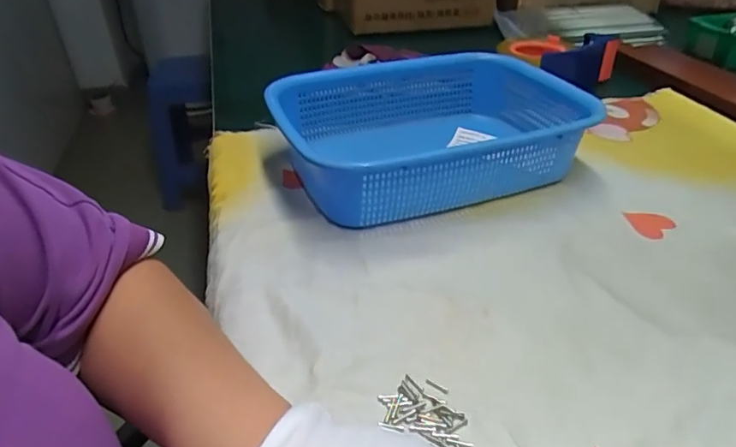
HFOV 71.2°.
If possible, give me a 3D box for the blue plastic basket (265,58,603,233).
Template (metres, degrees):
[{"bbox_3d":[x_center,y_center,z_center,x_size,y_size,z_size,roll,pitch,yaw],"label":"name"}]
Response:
[{"bbox_3d":[0.063,-0.092,0.502,0.297,0.069,0.211,-11,37,-15],"label":"blue plastic basket"}]

